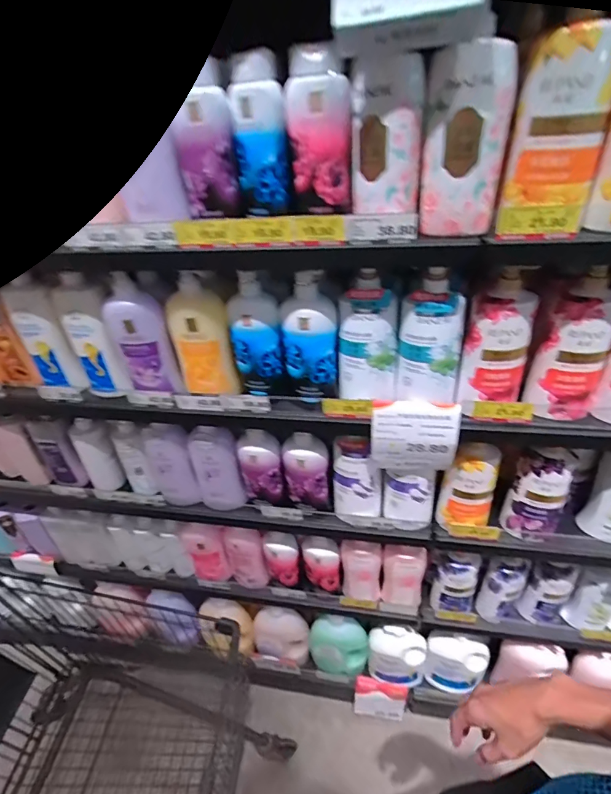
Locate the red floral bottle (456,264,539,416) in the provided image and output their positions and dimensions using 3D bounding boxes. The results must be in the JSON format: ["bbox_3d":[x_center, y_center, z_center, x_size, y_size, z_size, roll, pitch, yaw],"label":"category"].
[{"bbox_3d":[0.289,-0.082,0.646,0.103,0.209,0.072,9,37,19],"label":"red floral bottle"}]

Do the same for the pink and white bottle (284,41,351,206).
[{"bbox_3d":[0.016,-0.336,0.527,0.072,0.159,0.033,8,37,18],"label":"pink and white bottle"}]

